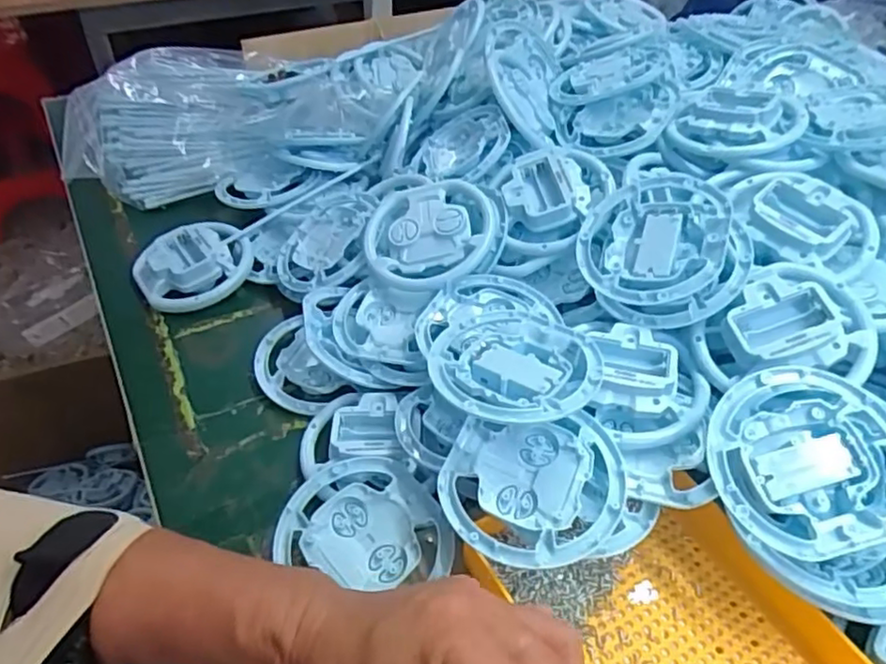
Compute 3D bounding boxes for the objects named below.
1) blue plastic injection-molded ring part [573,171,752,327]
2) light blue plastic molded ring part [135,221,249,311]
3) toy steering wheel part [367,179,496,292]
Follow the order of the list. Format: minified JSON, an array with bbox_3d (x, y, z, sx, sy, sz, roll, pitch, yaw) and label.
[{"bbox_3d":[0.152,-0.057,0.445,0.105,0.027,0.117,-18,56,14],"label":"blue plastic injection-molded ring part"},{"bbox_3d":[-0.218,-0.061,0.560,0.097,0.032,0.078,-30,53,-28],"label":"light blue plastic molded ring part"},{"bbox_3d":[-0.007,-0.075,0.501,0.108,0.024,0.098,-15,61,10],"label":"toy steering wheel part"}]

